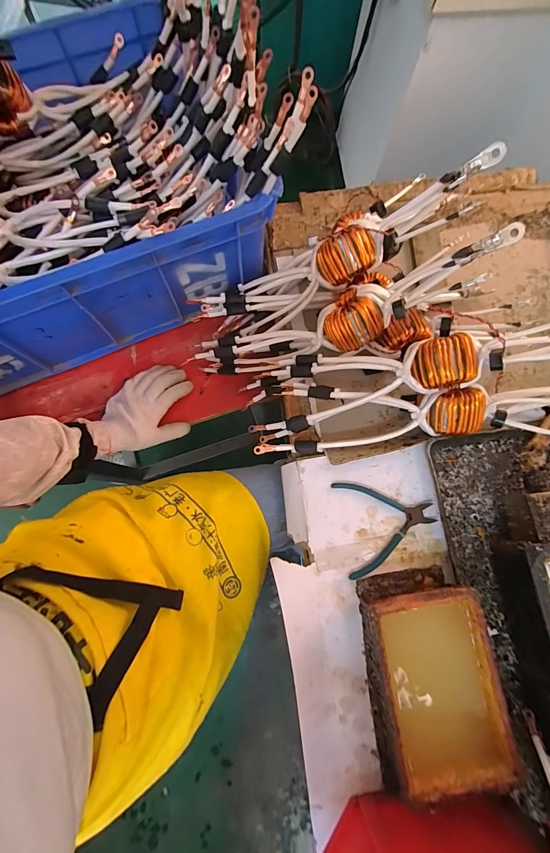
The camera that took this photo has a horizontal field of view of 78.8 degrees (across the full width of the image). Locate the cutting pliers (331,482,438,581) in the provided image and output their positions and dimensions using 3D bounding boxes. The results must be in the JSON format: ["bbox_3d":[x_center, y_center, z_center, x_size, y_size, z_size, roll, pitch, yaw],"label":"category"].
[{"bbox_3d":[0.157,0.134,0.465,0.132,0.012,0.126,-7,78,-4],"label":"cutting pliers"}]

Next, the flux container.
[{"bbox_3d":[0.185,0.303,0.402,0.137,0.069,0.232,-6,78,-3],"label":"flux container"}]

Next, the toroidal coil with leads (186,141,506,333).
[{"bbox_3d":[0.085,-0.243,0.498,0.460,0.097,0.091,-22,79,20],"label":"toroidal coil with leads"}]

